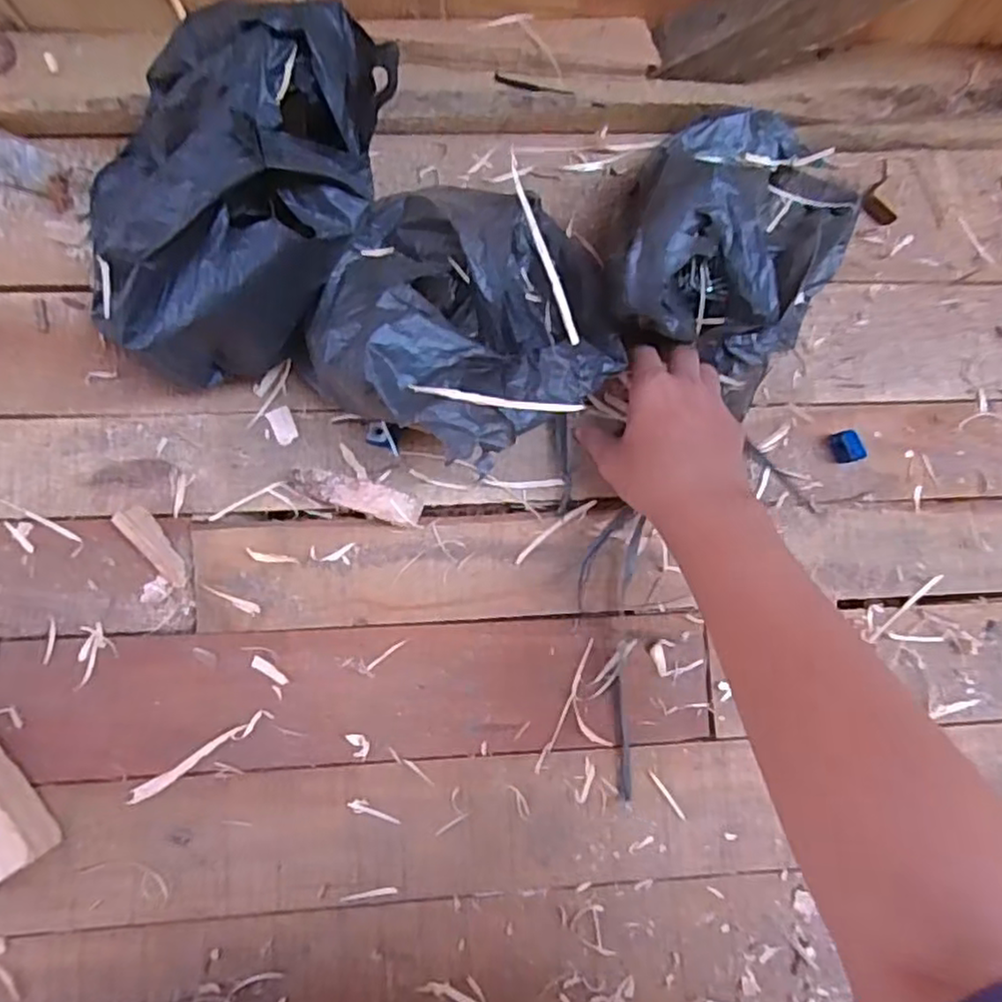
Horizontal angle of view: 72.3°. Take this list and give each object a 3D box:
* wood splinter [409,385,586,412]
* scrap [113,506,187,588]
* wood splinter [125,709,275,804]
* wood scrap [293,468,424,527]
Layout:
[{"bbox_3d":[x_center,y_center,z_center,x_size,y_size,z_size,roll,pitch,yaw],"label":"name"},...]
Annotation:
[{"bbox_3d":[0.001,-0.058,0.396,0.113,0.006,0.007,3,82,-29],"label":"wood splinter"},{"bbox_3d":[-0.225,0.028,0.446,0.018,0.011,0.060,-40,88,-8],"label":"scrap"},{"bbox_3d":[-0.189,0.161,0.433,0.094,0.007,0.010,-32,87,-8],"label":"wood splinter"},{"bbox_3d":[-0.093,-0.003,0.451,0.082,0.023,0.020,17,82,-3],"label":"wood scrap"}]

